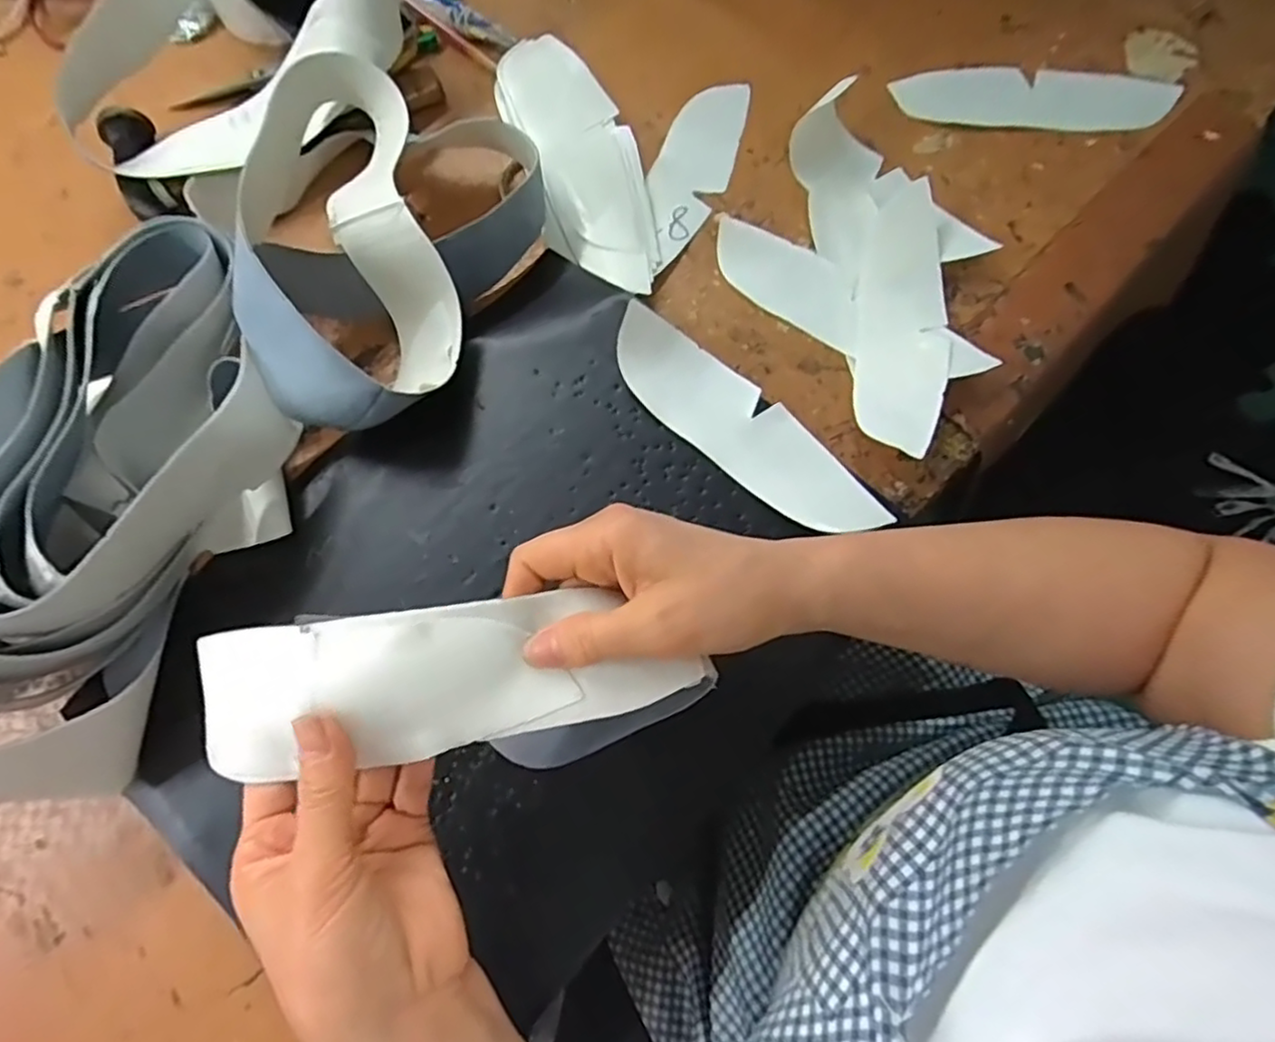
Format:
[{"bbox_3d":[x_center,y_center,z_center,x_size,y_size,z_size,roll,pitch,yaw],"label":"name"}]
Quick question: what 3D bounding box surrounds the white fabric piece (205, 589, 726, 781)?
[{"bbox_3d":[-0.080,0.070,0.287,0.213,0.036,0.068,-5,90,-6],"label":"white fabric piece"}]

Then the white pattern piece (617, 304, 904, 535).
[{"bbox_3d":[0.066,-0.058,0.416,0.190,0.022,0.055,40,83,8],"label":"white pattern piece"}]

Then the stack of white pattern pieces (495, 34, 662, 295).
[{"bbox_3d":[-0.042,-0.263,0.493,0.079,0.019,0.229,-18,75,-4],"label":"stack of white pattern pieces"}]

